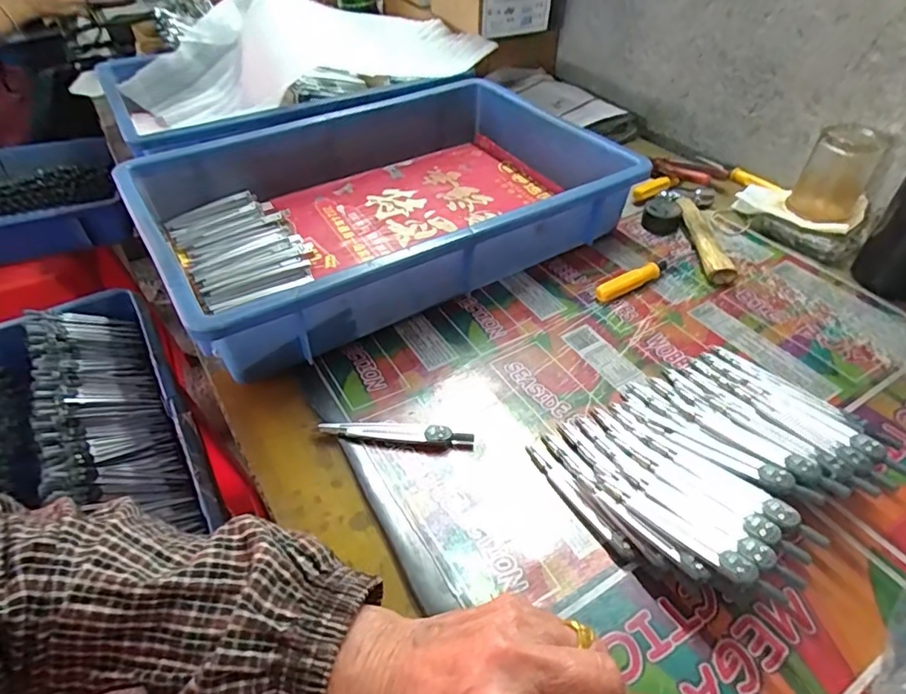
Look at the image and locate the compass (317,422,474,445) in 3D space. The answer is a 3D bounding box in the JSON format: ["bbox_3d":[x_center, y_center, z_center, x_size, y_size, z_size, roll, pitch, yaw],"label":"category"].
[{"bbox_3d":[-0.040,0.060,0.379,0.105,0.010,0.016,3,45,4],"label":"compass"}]

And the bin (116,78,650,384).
[{"bbox_3d":[-0.067,-0.152,0.542,0.430,0.083,0.308,-25,50,-22],"label":"bin"}]

